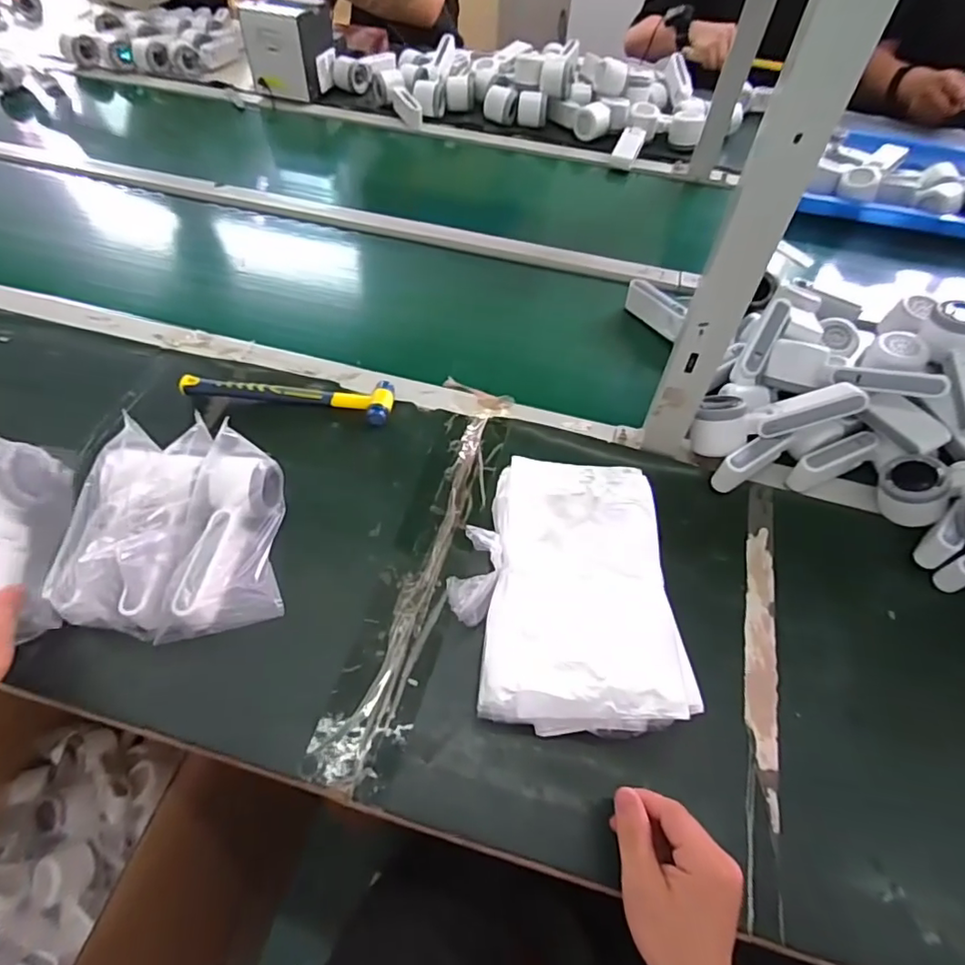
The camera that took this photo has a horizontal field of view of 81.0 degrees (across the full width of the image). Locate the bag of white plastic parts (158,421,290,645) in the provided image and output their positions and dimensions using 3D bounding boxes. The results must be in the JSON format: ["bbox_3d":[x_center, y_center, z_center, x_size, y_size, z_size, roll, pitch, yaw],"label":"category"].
[{"bbox_3d":[-0.228,0.050,0.526,0.097,0.072,0.188,1,68,-2],"label":"bag of white plastic parts"}]

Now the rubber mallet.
[{"bbox_3d":[-0.225,-0.105,0.658,0.242,0.022,0.059,8,56,2],"label":"rubber mallet"}]

